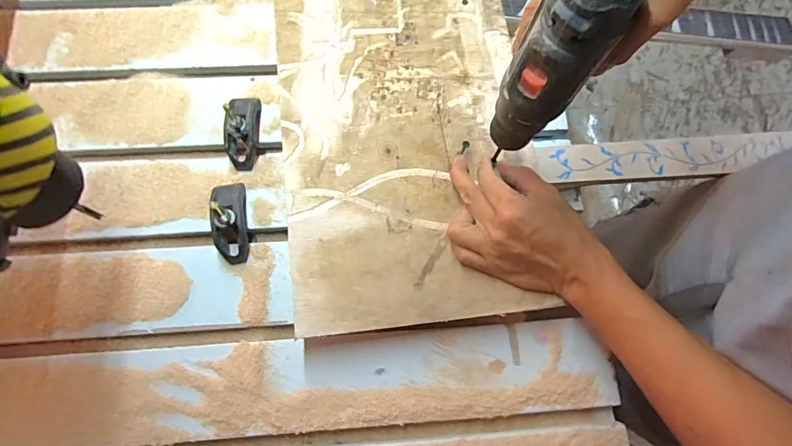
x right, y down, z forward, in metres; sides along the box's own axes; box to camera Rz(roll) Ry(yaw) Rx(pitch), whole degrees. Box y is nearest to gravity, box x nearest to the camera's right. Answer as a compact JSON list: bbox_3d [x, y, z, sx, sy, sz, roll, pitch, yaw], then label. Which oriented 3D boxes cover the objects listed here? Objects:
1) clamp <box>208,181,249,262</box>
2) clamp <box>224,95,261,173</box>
[{"bbox_3d":[-0.177,-0.006,0.443,0.035,0.055,0.088,-10,76,-5],"label":"clamp"},{"bbox_3d":[-0.172,-0.108,0.475,0.034,0.047,0.089,1,75,-2],"label":"clamp"}]

